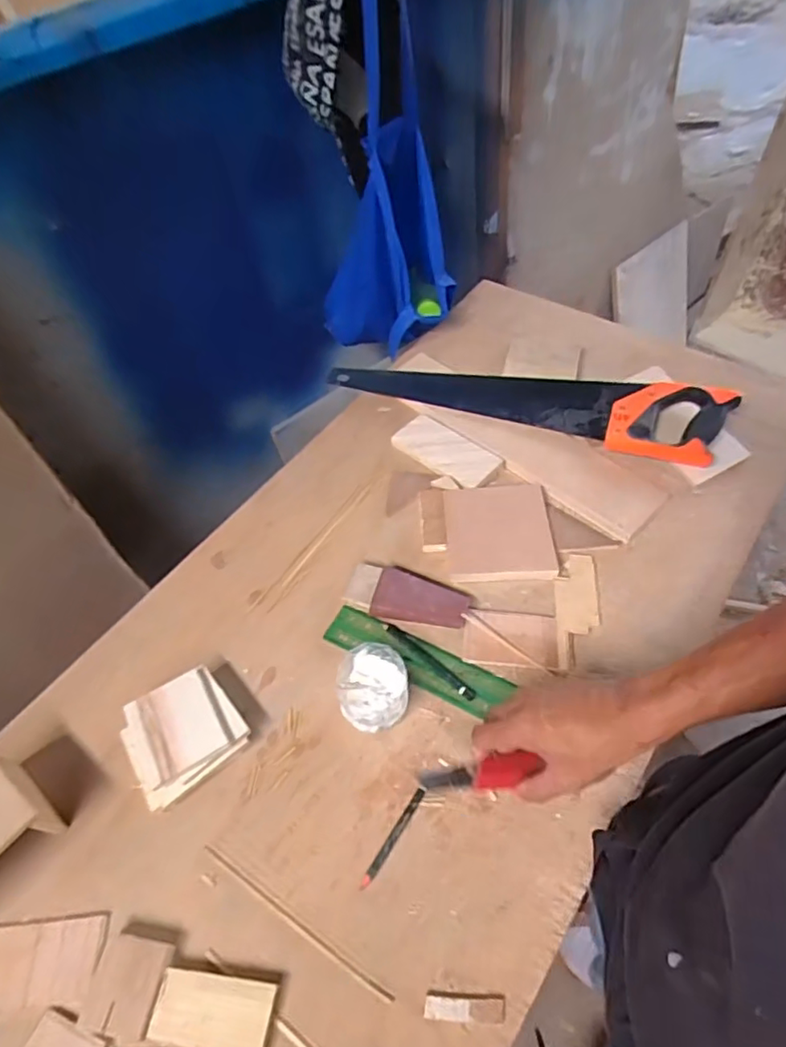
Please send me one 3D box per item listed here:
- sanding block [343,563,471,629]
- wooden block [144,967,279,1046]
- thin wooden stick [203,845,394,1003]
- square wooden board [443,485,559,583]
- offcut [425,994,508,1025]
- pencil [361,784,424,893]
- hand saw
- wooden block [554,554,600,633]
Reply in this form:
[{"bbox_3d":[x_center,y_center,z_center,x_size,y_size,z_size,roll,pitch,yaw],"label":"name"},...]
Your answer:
[{"bbox_3d":[0.014,0.080,0.646,0.130,0.025,0.056,16,57,15],"label":"sanding block"},{"bbox_3d":[-0.136,0.371,0.454,0.087,0.015,0.046,6,55,8],"label":"wooden block"},{"bbox_3d":[-0.084,0.325,0.489,0.193,0.004,0.007,26,60,21],"label":"thin wooden stick"},{"bbox_3d":[0.122,0.008,0.691,0.118,0.011,0.124,-3,54,2],"label":"square wooden board"},{"bbox_3d":[0.054,0.366,0.451,0.059,0.004,0.016,-1,54,4],"label":"offcut"},{"bbox_3d":[0.001,0.273,0.521,0.010,0.004,0.092,27,60,22],"label":"pencil"},{"bbox_3d":[0.168,-0.181,0.808,0.525,0.047,0.121,18,57,16],"label":"hand saw"},{"bbox_3d":[0.198,0.074,0.645,0.045,0.004,0.096,3,54,6],"label":"wooden block"}]

